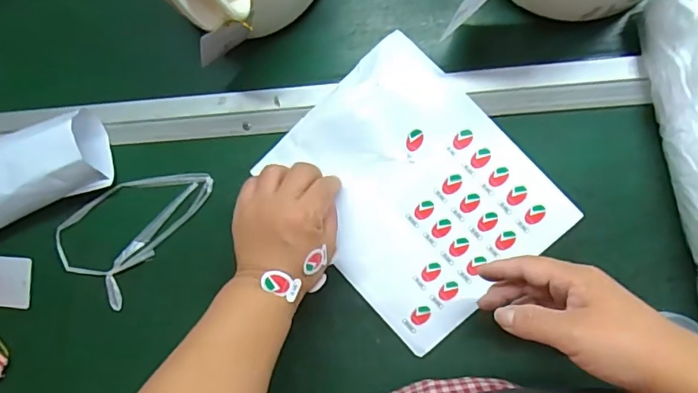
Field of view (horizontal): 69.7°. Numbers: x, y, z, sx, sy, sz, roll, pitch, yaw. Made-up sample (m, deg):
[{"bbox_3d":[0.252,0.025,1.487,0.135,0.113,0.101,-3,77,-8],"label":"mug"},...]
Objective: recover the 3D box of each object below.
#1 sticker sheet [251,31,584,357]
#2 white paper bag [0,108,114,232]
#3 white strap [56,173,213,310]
[{"bbox_3d":[0.054,-0.005,0.444,0.186,0.007,0.224,-43,86,9],"label":"sticker sheet"},{"bbox_3d":[-0.336,-0.014,0.478,0.224,0.053,0.084,-15,87,8],"label":"white paper bag"},{"bbox_3d":[-0.213,0.019,0.483,0.096,0.016,0.162,41,95,7],"label":"white strap"}]

